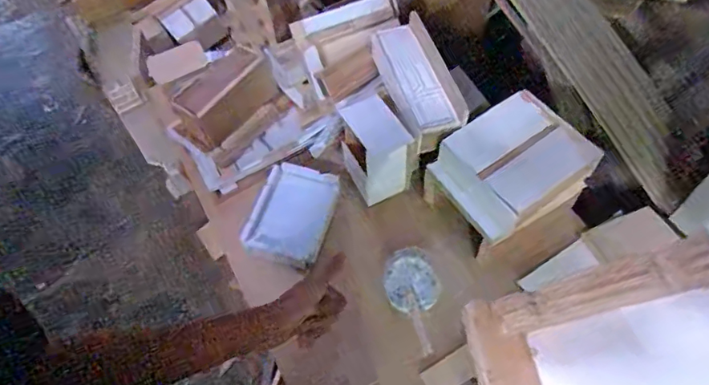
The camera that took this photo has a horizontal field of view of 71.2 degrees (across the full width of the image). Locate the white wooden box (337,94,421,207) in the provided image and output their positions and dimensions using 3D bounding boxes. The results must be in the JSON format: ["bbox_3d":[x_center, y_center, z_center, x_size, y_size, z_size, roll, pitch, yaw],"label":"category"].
[{"bbox_3d":[0.031,-0.074,0.826,0.092,0.141,0.135,-20,59,-8],"label":"white wooden box"}]

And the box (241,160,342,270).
[{"bbox_3d":[-0.105,0.035,0.833,0.129,0.032,0.170,13,60,12],"label":"box"}]

